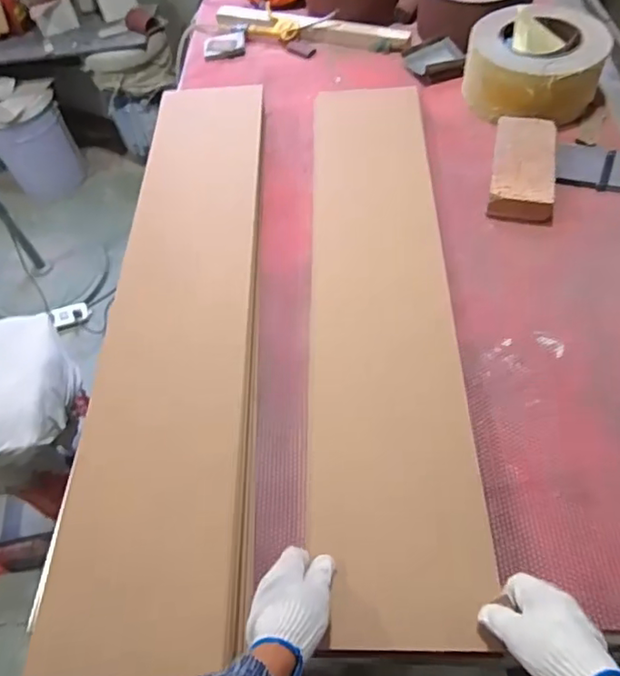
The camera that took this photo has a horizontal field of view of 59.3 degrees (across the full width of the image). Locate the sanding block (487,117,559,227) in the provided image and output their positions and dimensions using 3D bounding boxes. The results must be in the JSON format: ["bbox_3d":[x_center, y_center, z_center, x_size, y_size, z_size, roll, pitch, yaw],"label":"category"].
[{"bbox_3d":[0.373,-0.303,0.963,0.108,0.052,0.227,9,58,11],"label":"sanding block"}]

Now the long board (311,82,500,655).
[{"bbox_3d":[0.100,-0.099,0.851,0.209,0.042,1.021,-2,55,4],"label":"long board"}]

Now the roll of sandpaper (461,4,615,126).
[{"bbox_3d":[0.426,-0.520,1.048,0.252,0.127,0.225,11,59,12],"label":"roll of sandpaper"}]

